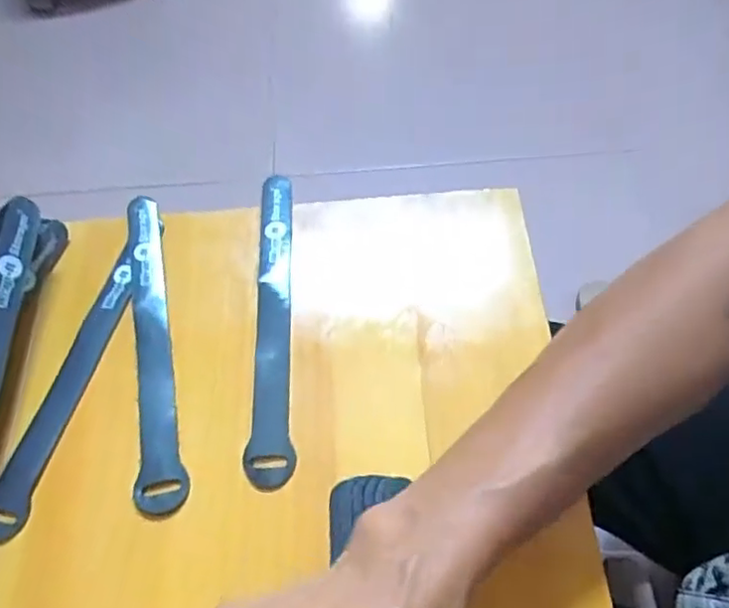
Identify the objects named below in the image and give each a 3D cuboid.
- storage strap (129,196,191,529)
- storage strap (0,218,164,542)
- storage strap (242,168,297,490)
[{"bbox_3d":[-0.125,0.019,0.370,0.025,0.007,0.202,-14,61,-4],"label":"storage strap"},{"bbox_3d":[-0.164,0.042,0.361,0.022,0.008,0.176,11,62,10],"label":"storage strap"},{"bbox_3d":[-0.054,0.006,0.372,0.024,0.007,0.197,-5,61,1],"label":"storage strap"}]

